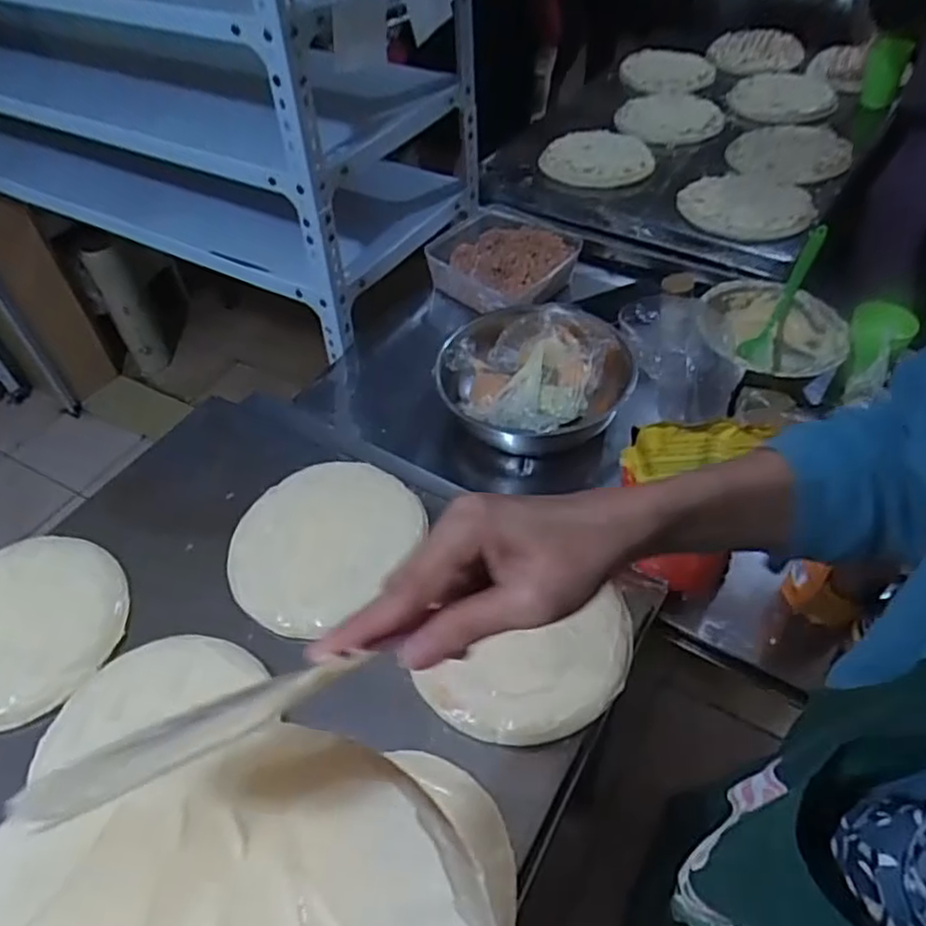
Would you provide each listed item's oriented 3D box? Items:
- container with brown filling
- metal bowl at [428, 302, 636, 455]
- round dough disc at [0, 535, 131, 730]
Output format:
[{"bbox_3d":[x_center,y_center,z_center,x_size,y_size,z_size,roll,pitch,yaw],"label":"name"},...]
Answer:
[{"bbox_3d":[0.074,-0.333,1.146,0.204,0.063,0.219,-2,48,2],"label":"container with brown filling"},{"bbox_3d":[0.095,-0.106,0.934,0.245,0.085,0.248,-2,48,2],"label":"metal bowl"},{"bbox_3d":[-0.428,0.156,0.669,0.176,0.022,0.195,29,56,26],"label":"round dough disc"}]

